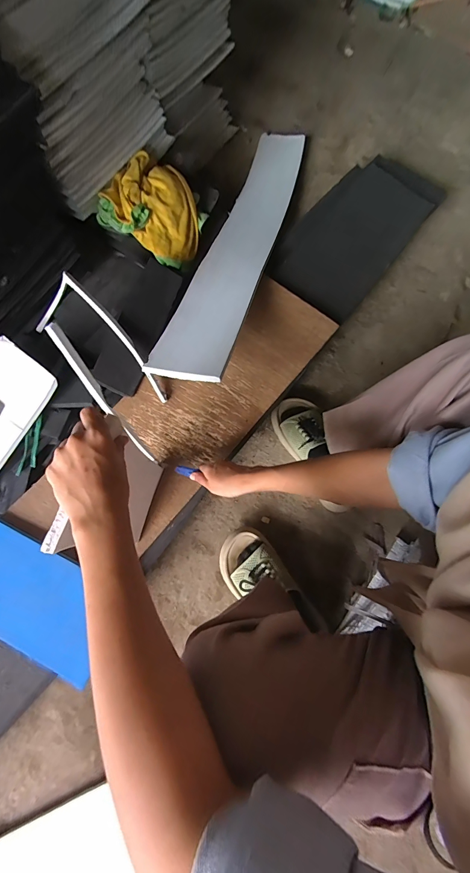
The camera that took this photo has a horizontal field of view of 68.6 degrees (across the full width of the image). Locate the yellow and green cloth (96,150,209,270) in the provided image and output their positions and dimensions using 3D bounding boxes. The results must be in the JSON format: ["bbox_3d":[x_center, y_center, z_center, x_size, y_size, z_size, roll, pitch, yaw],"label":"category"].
[{"bbox_3d":[-0.161,-0.483,0.728,0.203,0.054,0.178,25,87,-25],"label":"yellow and green cloth"}]

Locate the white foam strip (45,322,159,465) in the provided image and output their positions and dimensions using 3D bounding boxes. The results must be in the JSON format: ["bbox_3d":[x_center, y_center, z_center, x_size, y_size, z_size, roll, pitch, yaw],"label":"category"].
[{"bbox_3d":[-0.204,-0.055,0.542,0.021,0.021,0.259,-36,116,-12],"label":"white foam strip"}]

